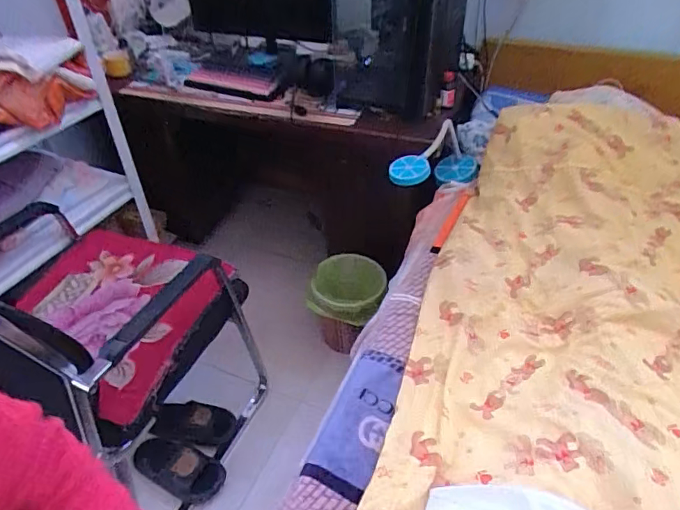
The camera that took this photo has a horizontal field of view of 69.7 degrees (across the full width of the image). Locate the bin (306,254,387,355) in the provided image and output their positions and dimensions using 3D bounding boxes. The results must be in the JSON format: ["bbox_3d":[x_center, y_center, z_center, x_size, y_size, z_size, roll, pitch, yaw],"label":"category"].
[{"bbox_3d":[0.029,0.151,1.614,0.230,0.249,0.243,6,41,9],"label":"bin"}]

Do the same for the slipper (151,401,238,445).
[{"bbox_3d":[-0.431,0.495,1.442,0.240,0.044,0.104,5,41,8],"label":"slipper"}]

